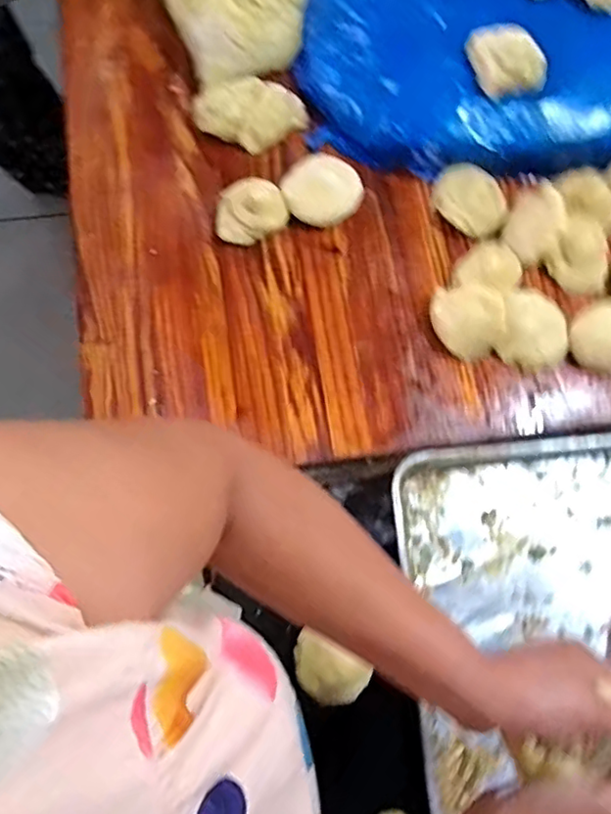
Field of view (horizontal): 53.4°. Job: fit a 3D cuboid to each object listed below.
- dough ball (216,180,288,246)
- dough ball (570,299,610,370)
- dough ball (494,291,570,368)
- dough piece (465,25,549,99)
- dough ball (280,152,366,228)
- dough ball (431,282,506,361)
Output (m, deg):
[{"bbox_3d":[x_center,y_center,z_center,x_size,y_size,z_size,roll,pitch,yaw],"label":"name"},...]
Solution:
[{"bbox_3d":[-0.061,-0.223,0.687,0.081,0.037,0.072,-7,77,-4],"label":"dough ball"},{"bbox_3d":[0.325,-0.075,0.659,0.069,0.044,0.072,-18,78,-7],"label":"dough ball"},{"bbox_3d":[0.249,-0.082,0.662,0.076,0.045,0.068,12,76,0],"label":"dough ball"},{"bbox_3d":[0.216,-0.384,0.661,0.067,0.041,0.084,-25,79,-8],"label":"dough piece"},{"bbox_3d":[0.020,-0.248,0.689,0.089,0.045,0.076,-9,77,-5],"label":"dough ball"},{"bbox_3d":[0.179,-0.096,0.665,0.066,0.038,0.078,-19,78,-7],"label":"dough ball"}]

